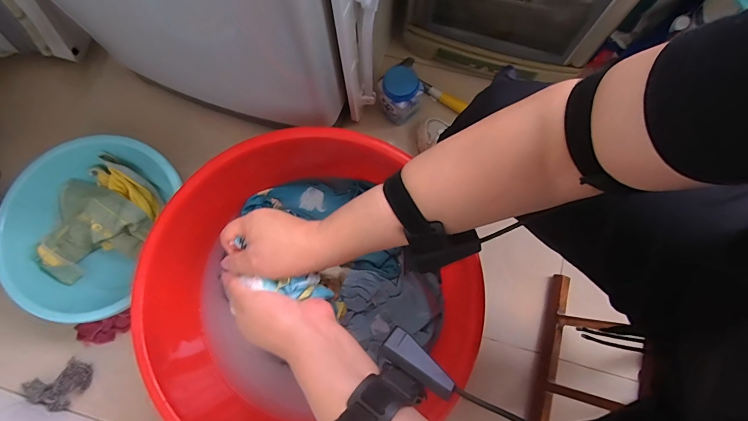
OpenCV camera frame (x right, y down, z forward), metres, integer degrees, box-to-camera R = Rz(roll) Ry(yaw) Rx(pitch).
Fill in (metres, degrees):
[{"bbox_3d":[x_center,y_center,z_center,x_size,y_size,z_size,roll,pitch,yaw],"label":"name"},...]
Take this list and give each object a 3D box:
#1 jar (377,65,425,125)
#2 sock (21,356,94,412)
[{"bbox_3d":[0.061,-0.256,0.836,0.085,0.098,0.091,0,78,-1],"label":"jar"},{"bbox_3d":[-0.633,0.356,0.750,0.119,0.025,0.082,-30,80,-7],"label":"sock"}]

